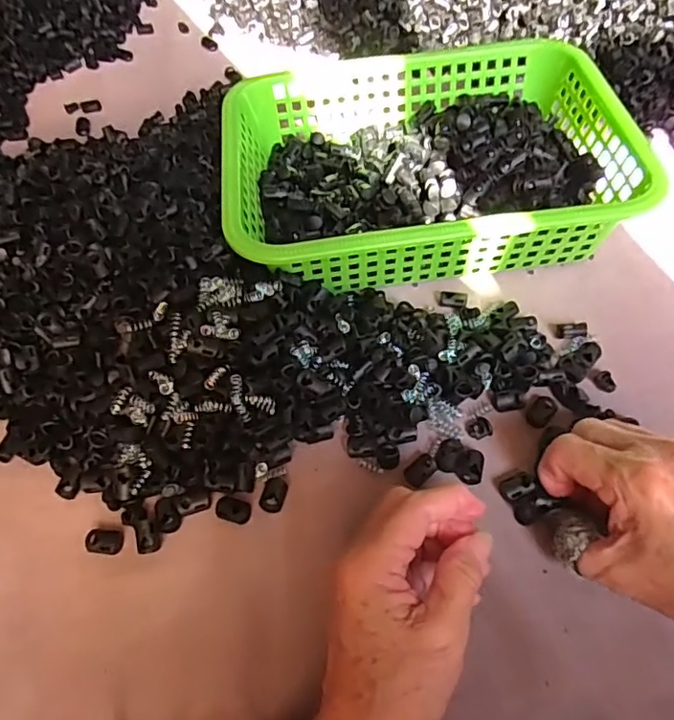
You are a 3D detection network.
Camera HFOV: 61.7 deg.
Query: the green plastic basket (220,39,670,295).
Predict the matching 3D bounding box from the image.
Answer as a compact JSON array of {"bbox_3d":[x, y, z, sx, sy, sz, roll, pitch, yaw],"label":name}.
[{"bbox_3d":[0.066,-0.150,0.447,0.284,0.079,0.202,-5,55,1],"label":"green plastic basket"}]

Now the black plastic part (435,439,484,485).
[{"bbox_3d":[0.076,0.062,0.349,0.031,0.007,0.022,28,61,21],"label":"black plastic part"}]

